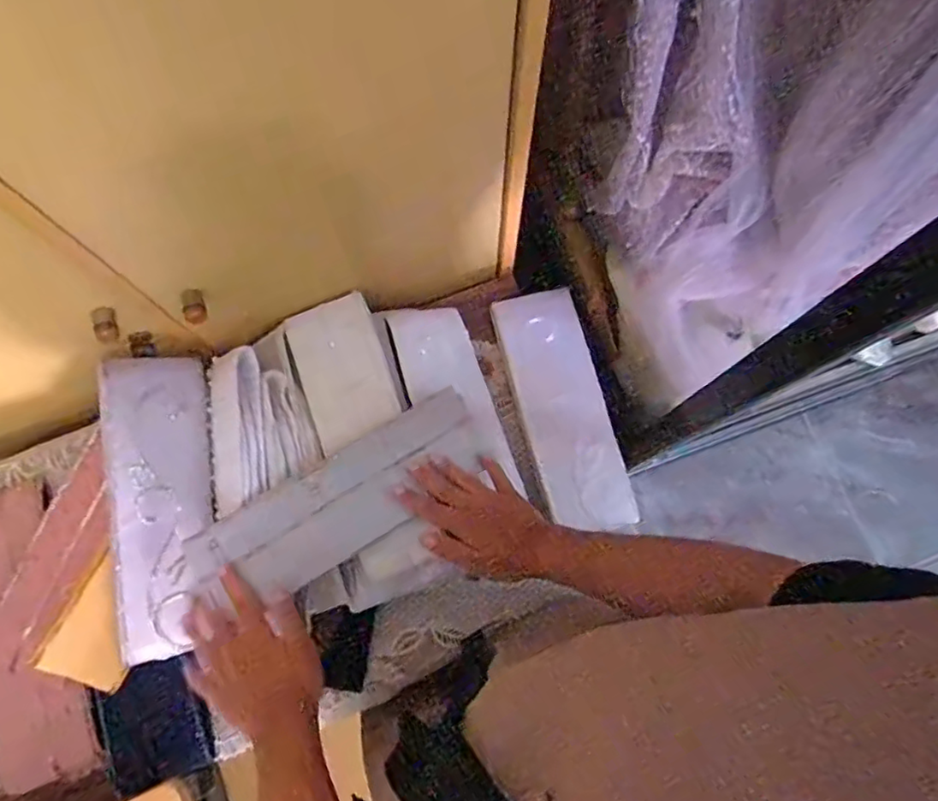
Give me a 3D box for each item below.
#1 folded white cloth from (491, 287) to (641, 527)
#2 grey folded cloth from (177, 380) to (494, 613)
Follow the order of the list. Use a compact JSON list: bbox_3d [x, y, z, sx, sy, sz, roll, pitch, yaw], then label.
[{"bbox_3d":[0.110,0.005,0.686,0.101,0.027,0.272,-16,77,-4],"label":"folded white cloth"},{"bbox_3d":[-0.117,0.097,0.606,0.292,0.032,0.091,-32,78,-15],"label":"grey folded cloth"}]

